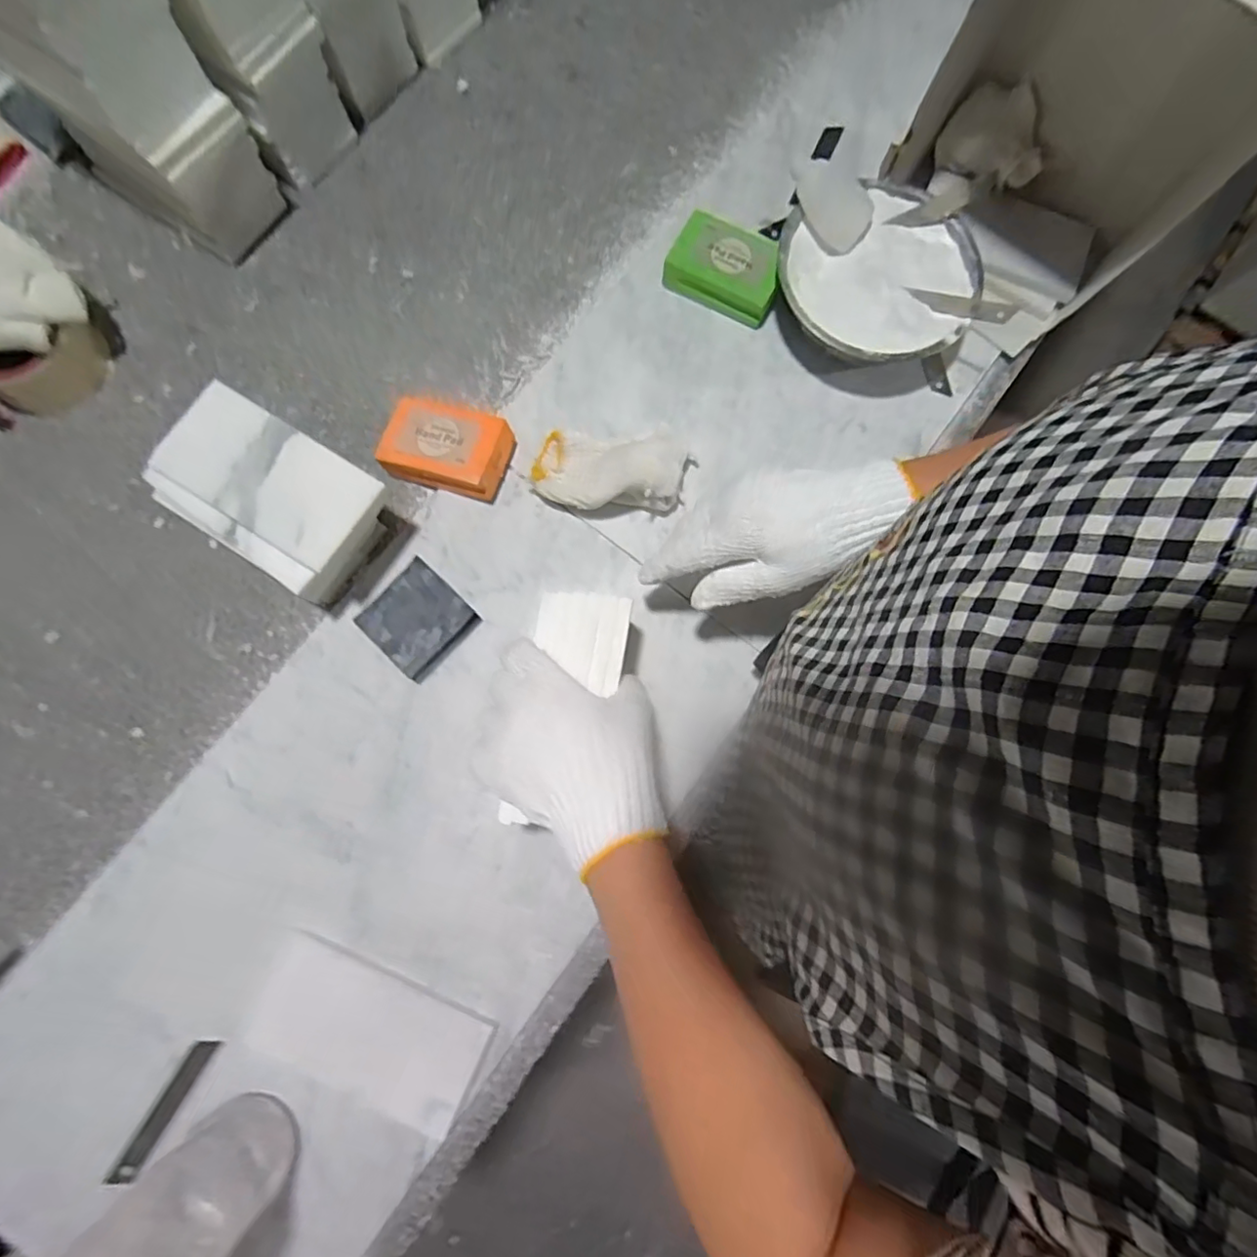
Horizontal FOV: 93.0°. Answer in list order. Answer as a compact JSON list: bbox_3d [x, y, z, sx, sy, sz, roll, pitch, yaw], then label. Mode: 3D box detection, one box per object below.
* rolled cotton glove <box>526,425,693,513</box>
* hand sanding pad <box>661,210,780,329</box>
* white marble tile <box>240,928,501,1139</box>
[{"bbox_3d":[-0.015,-0.126,0.472,0.117,0.043,0.065,-3,78,-2],"label":"rolled cotton glove"},{"bbox_3d":[0.083,-0.307,0.510,0.093,0.039,0.061,24,79,4],"label":"hand sanding pad"},{"bbox_3d":[-0.176,0.271,0.398,0.155,0.007,0.077,23,78,4],"label":"white marble tile"}]

